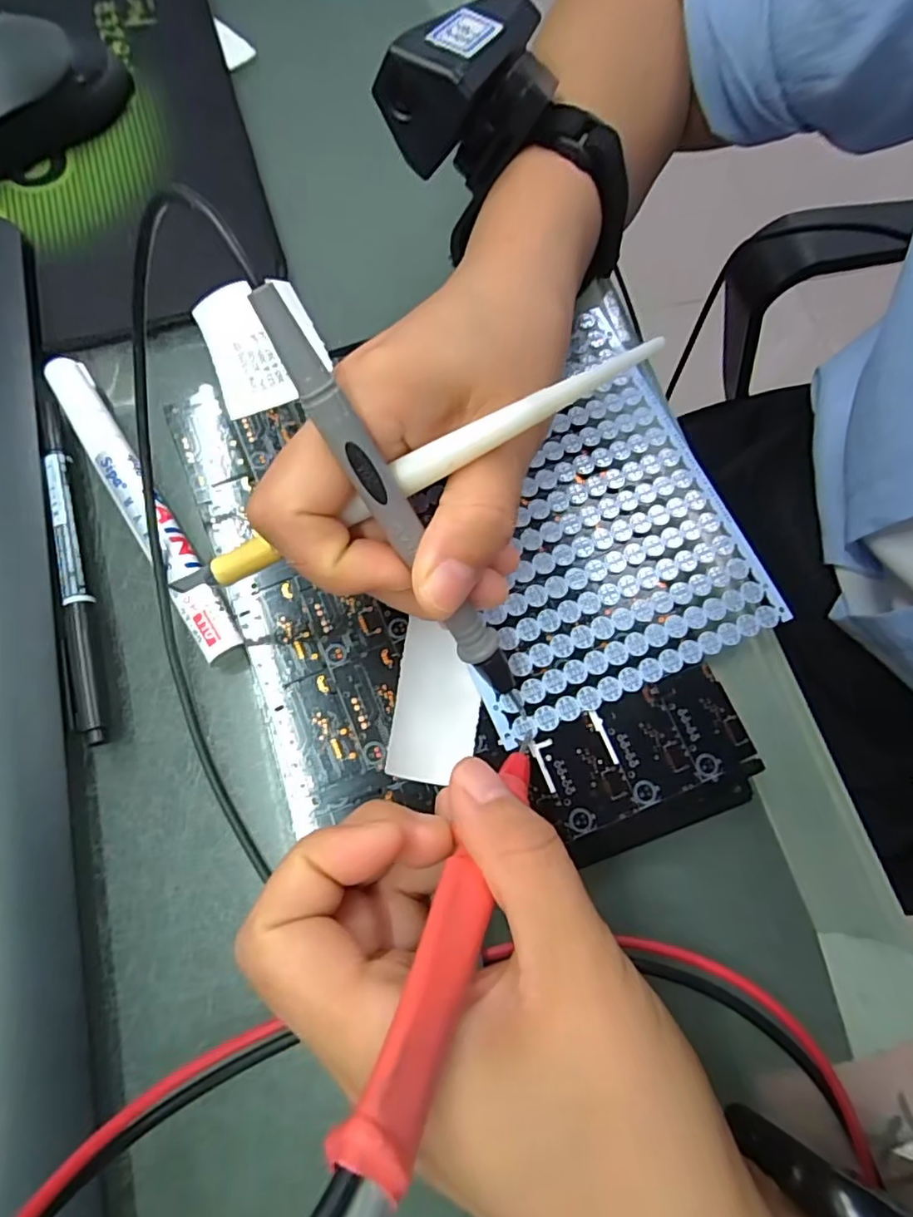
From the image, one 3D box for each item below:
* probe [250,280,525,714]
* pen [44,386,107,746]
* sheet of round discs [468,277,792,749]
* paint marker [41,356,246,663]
[{"bbox_3d":[-0.010,-0.015,0.164,0.011,0.142,0.012,-42,36,-13],"label":"probe"},{"bbox_3d":[-0.145,-0.018,0.226,0.014,0.011,0.140,-14,73,-6],"label":"pen"},{"bbox_3d":[0.042,-0.043,0.232,0.114,0.004,0.152,-20,74,-8],"label":"sheet of round discs"},{"bbox_3d":[-0.120,-0.040,0.228,0.017,0.012,0.141,-32,76,-11],"label":"paint marker"}]

